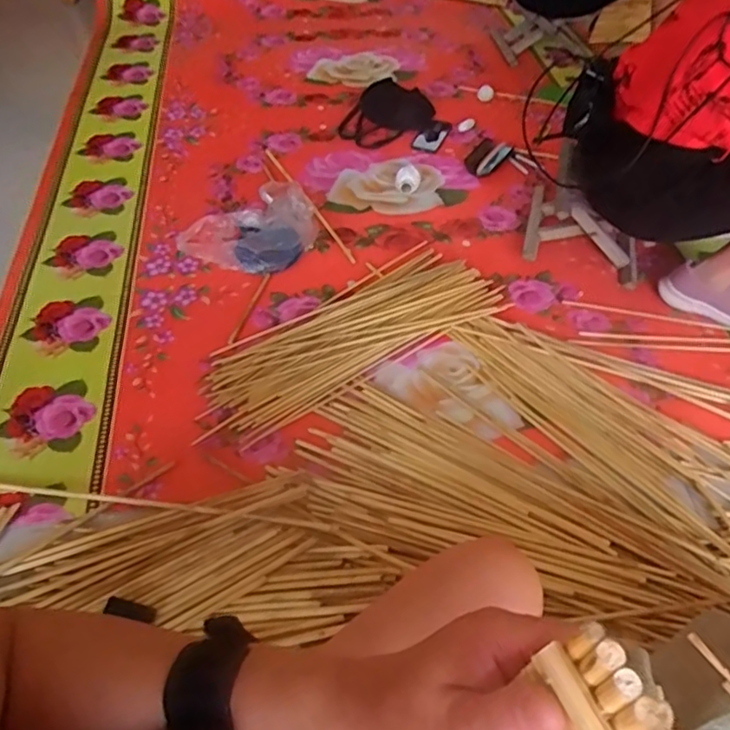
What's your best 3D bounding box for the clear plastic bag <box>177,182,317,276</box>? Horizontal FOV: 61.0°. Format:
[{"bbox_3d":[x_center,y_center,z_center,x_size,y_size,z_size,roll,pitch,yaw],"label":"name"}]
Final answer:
[{"bbox_3d":[-0.250,-0.300,1.415,0.325,0.130,0.159,-23,55,-19],"label":"clear plastic bag"}]

